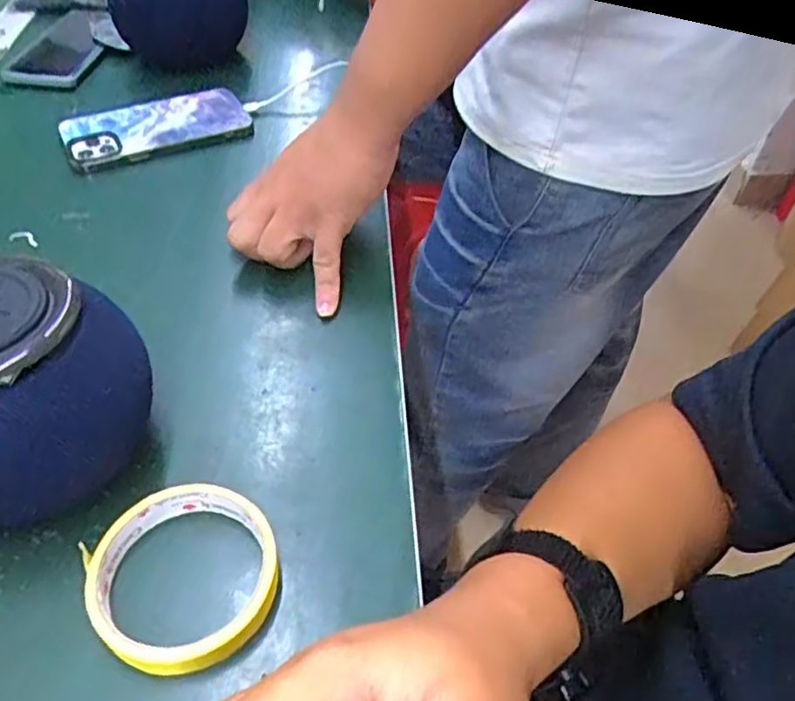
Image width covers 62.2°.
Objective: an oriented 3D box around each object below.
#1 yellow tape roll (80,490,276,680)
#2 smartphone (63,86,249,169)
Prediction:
[{"bbox_3d":[-0.103,0.109,0.323,0.084,0.024,0.087,2,49,-2],"label":"yellow tape roll"},{"bbox_3d":[-0.217,-0.200,0.597,0.159,0.019,0.078,-20,53,-20],"label":"smartphone"}]

